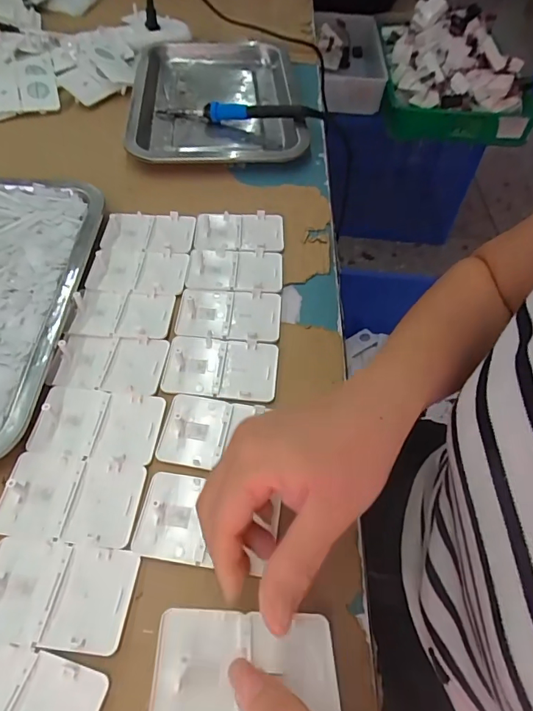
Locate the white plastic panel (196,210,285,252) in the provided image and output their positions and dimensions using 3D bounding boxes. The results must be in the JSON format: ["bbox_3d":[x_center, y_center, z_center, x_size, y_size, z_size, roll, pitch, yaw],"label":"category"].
[{"bbox_3d":[-0.026,-0.123,0.430,0.086,0.008,0.054,4,55,-3],"label":"white plastic panel"}]

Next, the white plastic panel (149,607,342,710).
[{"bbox_3d":[-0.008,0.149,0.205,0.087,0.004,0.051,10,41,-12],"label":"white plastic panel"}]

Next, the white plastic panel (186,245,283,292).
[{"bbox_3d":[-0.028,-0.081,0.401,0.085,0.007,0.055,5,55,-2],"label":"white plastic panel"}]

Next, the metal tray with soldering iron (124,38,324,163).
[{"bbox_3d":[-0.064,-0.338,0.581,0.220,0.044,0.325,-3,55,-8],"label":"metal tray with soldering iron"}]

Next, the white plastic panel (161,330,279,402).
[{"bbox_3d":[-0.035,0.008,0.342,0.086,0.004,0.053,7,55,-1],"label":"white plastic panel"}]

